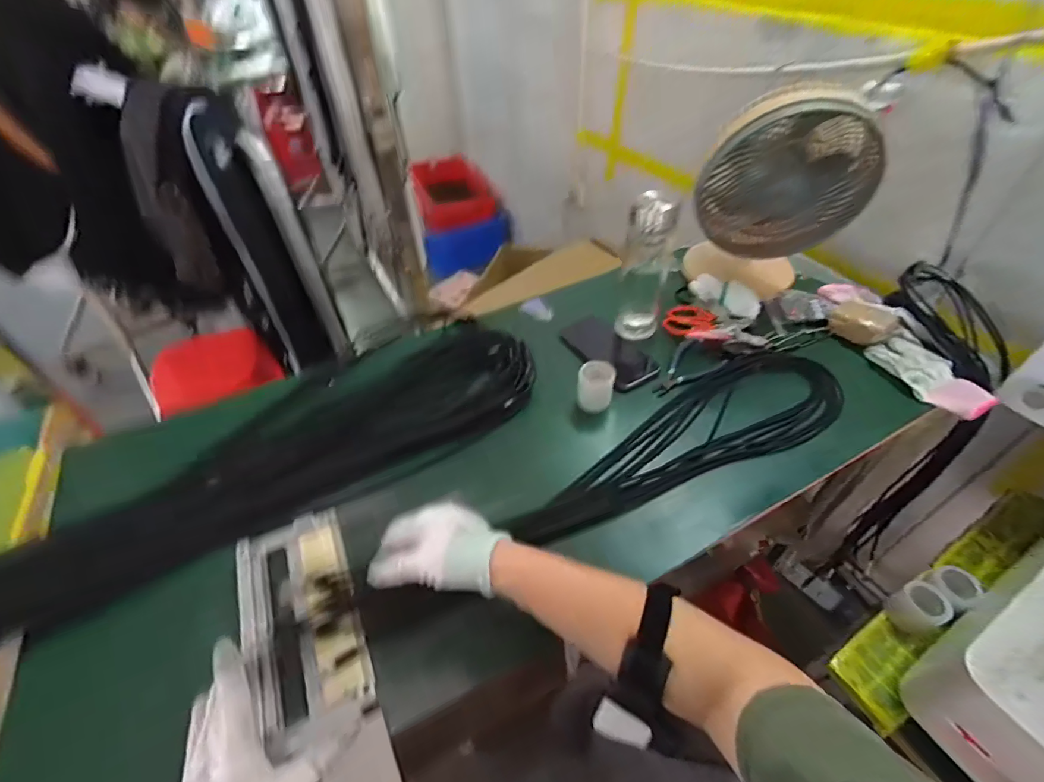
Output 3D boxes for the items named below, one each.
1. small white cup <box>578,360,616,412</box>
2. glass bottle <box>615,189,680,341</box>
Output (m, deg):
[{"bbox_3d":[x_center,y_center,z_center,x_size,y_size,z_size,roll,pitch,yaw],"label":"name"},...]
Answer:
[{"bbox_3d":[0.101,-0.007,0.623,0.050,0.054,0.043,9,47,10],"label":"small white cup"},{"bbox_3d":[0.184,-0.180,0.676,0.066,0.220,0.058,12,48,13],"label":"glass bottle"}]

